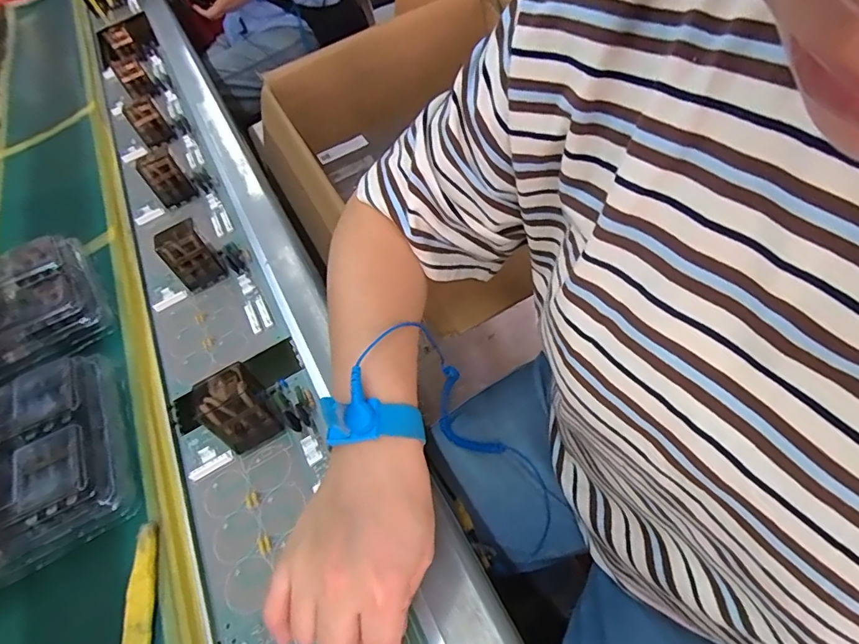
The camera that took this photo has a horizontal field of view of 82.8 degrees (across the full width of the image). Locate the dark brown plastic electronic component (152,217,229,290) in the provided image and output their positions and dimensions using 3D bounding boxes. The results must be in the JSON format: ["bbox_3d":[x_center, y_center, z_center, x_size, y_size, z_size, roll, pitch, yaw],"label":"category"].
[{"bbox_3d":[-0.251,-0.071,0.507,0.046,0.055,0.050,-39,55,-14],"label":"dark brown plastic electronic component"}]

